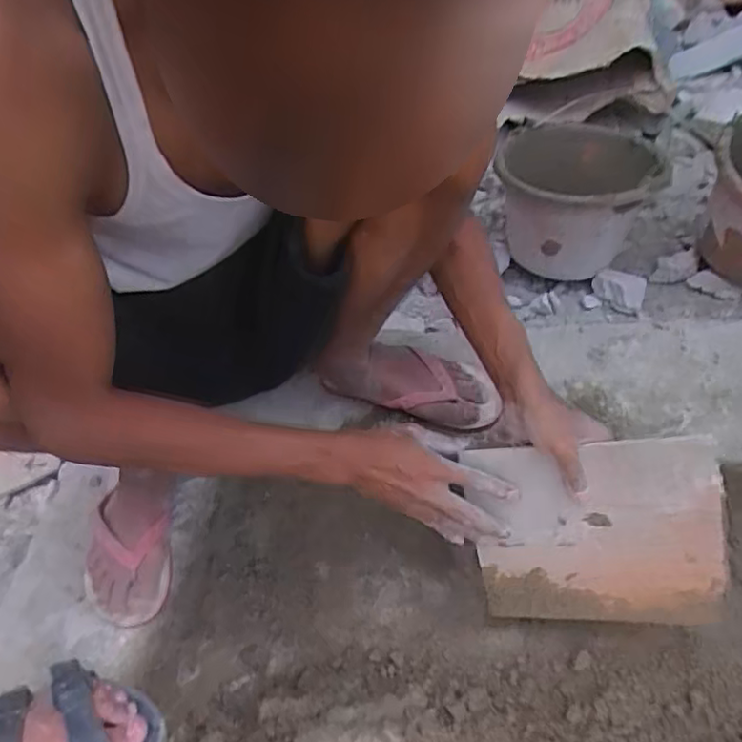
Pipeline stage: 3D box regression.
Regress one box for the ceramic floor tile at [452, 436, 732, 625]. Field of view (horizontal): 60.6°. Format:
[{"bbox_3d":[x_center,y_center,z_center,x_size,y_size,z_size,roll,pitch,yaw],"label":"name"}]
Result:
[{"bbox_3d":[0.220,0.165,0.631,0.230,0.194,0.010,-6,15,23],"label":"ceramic floor tile"}]

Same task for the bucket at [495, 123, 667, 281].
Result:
[{"bbox_3d":[0.317,-0.257,0.987,0.225,0.177,0.257,2,49,13],"label":"bucket"}]

